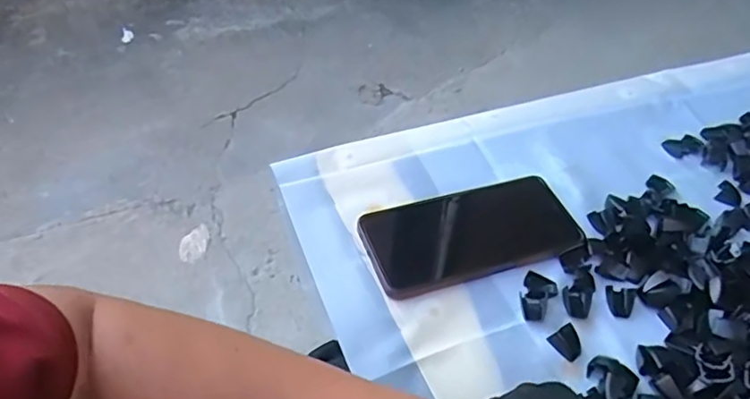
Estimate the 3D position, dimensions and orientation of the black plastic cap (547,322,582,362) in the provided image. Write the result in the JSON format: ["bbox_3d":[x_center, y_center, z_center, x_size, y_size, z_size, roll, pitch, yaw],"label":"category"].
[{"bbox_3d":[0.131,0.096,0.404,0.019,0.010,0.021,-34,58,-30],"label":"black plastic cap"}]

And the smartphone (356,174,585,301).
[{"bbox_3d":[0.076,0.025,0.465,0.168,0.005,0.083,-13,50,-16],"label":"smartphone"}]

